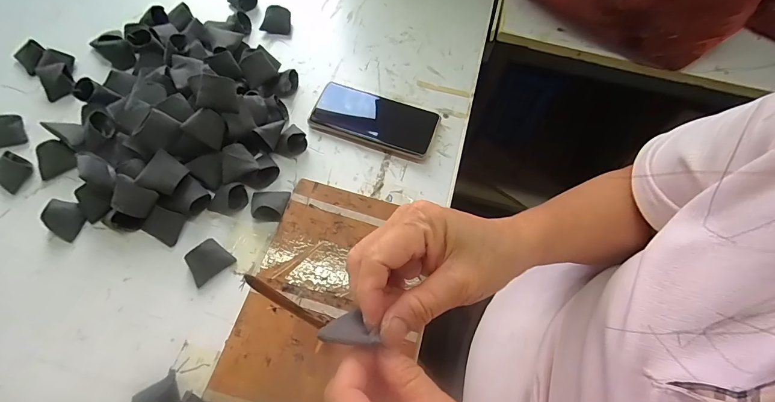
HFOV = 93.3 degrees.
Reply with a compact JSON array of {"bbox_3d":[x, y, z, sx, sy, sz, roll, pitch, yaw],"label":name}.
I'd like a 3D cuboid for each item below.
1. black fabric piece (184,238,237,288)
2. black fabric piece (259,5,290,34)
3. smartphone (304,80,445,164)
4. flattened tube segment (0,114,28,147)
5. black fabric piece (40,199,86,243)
[{"bbox_3d":[-0.190,0.063,0.388,0.042,0.025,0.033,-39,73,-19],"label":"black fabric piece"},{"bbox_3d":[-0.164,-0.267,0.537,0.037,0.022,0.036,4,65,-1],"label":"black fabric piece"},{"bbox_3d":[-0.015,-0.106,0.473,0.156,0.016,0.076,20,73,2],"label":"smartphone"},{"bbox_3d":[-0.461,-0.083,0.439,0.043,0.020,0.032,-13,66,-9],"label":"flattened tube segment"},{"bbox_3d":[-0.351,0.019,0.396,0.037,0.007,0.037,33,68,-30],"label":"black fabric piece"}]

